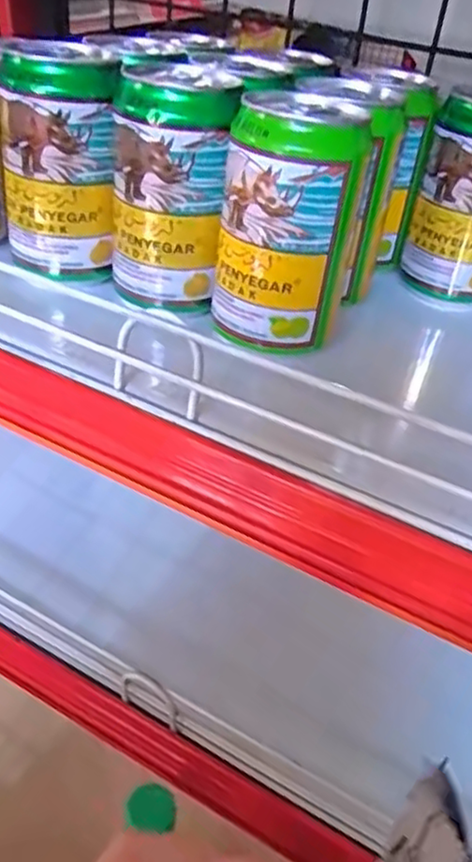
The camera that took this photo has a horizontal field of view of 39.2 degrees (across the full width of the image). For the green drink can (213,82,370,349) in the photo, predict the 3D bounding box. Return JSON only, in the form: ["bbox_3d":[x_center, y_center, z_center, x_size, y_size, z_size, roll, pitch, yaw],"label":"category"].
[{"bbox_3d":[0.023,-0.099,0.318,0.061,0.105,0.055,12,39,8],"label":"green drink can"}]

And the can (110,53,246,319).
[{"bbox_3d":[-0.033,-0.125,0.343,0.060,0.104,0.058,3,38,-3],"label":"can"}]

